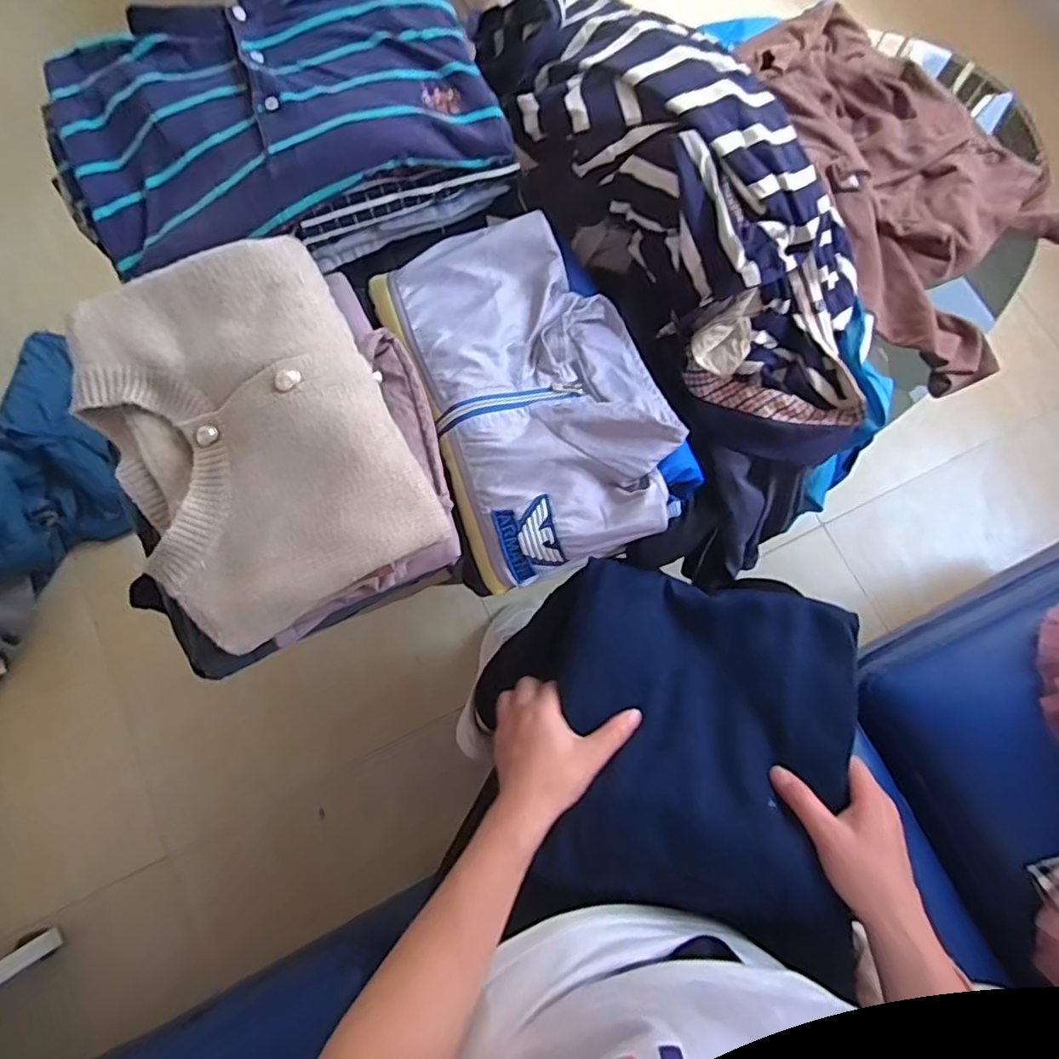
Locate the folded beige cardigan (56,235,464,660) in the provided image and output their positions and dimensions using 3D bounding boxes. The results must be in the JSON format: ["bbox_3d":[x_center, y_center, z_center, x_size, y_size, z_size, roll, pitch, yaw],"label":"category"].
[{"bbox_3d":[-0.197,-0.067,0.429,0.191,0.058,0.268,-29,79,-7],"label":"folded beige cardigan"}]

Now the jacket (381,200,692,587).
[{"bbox_3d":[0.013,-0.120,0.518,0.201,0.051,0.302,-21,78,-6],"label":"jacket"}]

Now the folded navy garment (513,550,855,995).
[{"bbox_3d":[0.137,0.174,0.482,0.230,0.072,0.269,10,77,1],"label":"folded navy garment"}]

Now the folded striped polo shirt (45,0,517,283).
[{"bbox_3d":[-0.213,-0.362,0.491,0.346,0.048,0.256,-21,78,-6],"label":"folded striped polo shirt"}]

